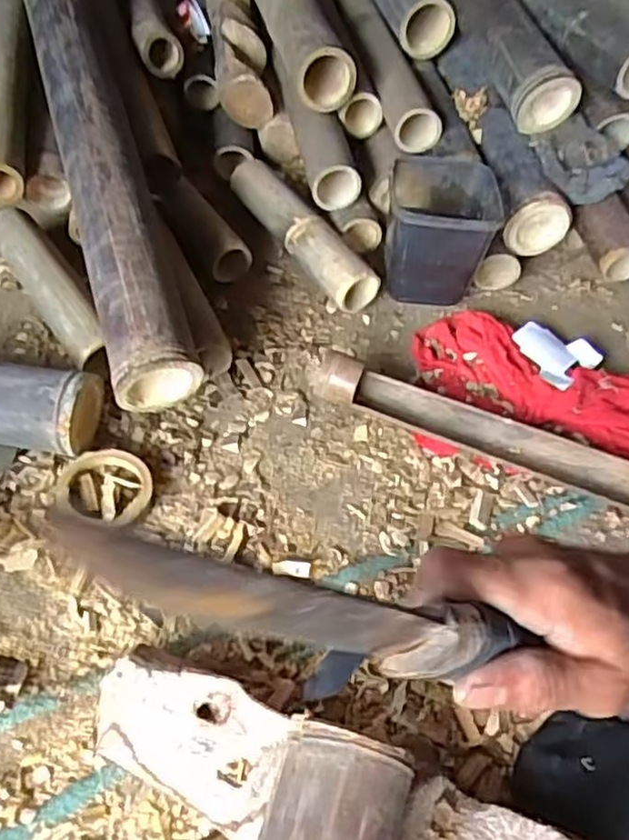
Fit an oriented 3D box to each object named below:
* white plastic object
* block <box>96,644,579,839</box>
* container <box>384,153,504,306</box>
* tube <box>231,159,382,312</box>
[{"bbox_3d":[0.251,-0.073,0.736,0.072,0.018,0.084,-33,62,-27],"label":"white plastic object"},{"bbox_3d":[0.011,0.250,0.448,0.331,0.062,0.083,20,53,9],"label":"block"},{"bbox_3d":[0.136,-0.210,0.776,0.113,0.130,0.149,6,52,-1],"label":"container"},{"bbox_3d":[-0.017,-0.218,0.810,0.051,0.063,0.243,-26,59,-23],"label":"tube"}]

